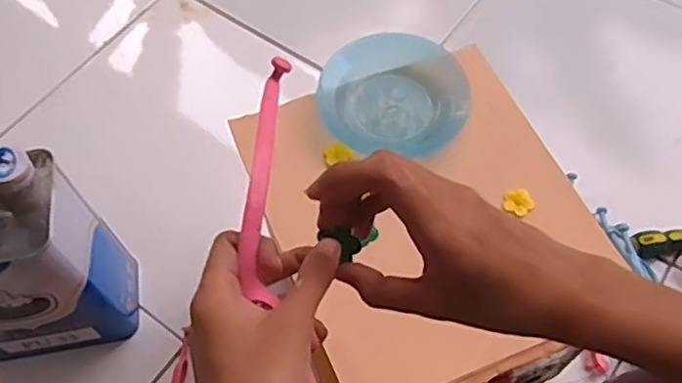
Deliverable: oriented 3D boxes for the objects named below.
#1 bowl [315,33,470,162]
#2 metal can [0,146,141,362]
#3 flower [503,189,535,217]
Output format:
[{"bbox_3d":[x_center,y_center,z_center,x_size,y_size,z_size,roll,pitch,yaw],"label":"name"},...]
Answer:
[{"bbox_3d":[0.046,-0.085,0.571,0.131,0.035,0.111,5,61,5],"label":"bowl"},{"bbox_3d":[-0.322,0.065,0.629,0.168,0.240,0.111,-8,61,-3],"label":"metal can"},{"bbox_3d":[0.146,0.008,0.531,0.019,0.007,0.023,-43,57,6],"label":"flower"}]

